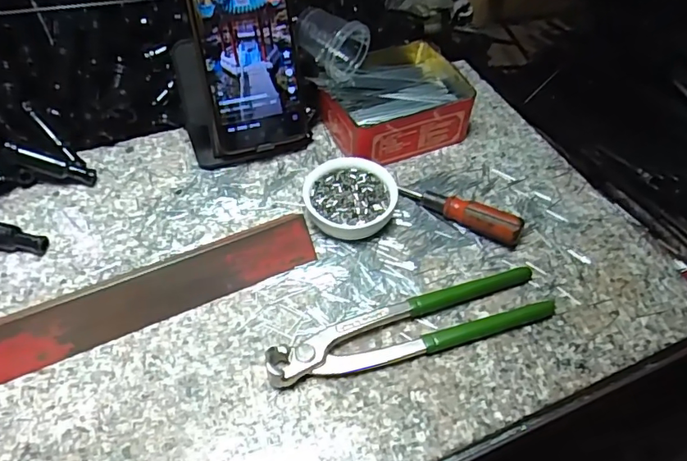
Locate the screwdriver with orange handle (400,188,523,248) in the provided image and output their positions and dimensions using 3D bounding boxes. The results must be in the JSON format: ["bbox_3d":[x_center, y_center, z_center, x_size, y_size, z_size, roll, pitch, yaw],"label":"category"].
[{"bbox_3d":[0.091,-0.015,0.411,0.099,0.024,0.017,27,55,17],"label":"screwdriver with orange handle"}]

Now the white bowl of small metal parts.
[{"bbox_3d":[0.005,-0.025,0.413,0.070,0.025,0.069,2,51,-2],"label":"white bowl of small metal parts"}]

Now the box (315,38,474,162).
[{"bbox_3d":[0.044,-0.122,0.487,0.132,0.045,0.118,-19,55,-18],"label":"box"}]

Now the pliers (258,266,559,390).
[{"bbox_3d":[0.048,0.066,0.352,0.199,0.016,0.040,-15,54,-15],"label":"pliers"}]

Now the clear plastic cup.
[{"bbox_3d":[-0.008,-0.168,0.461,0.046,0.043,0.054,-28,56,-22],"label":"clear plastic cup"}]

